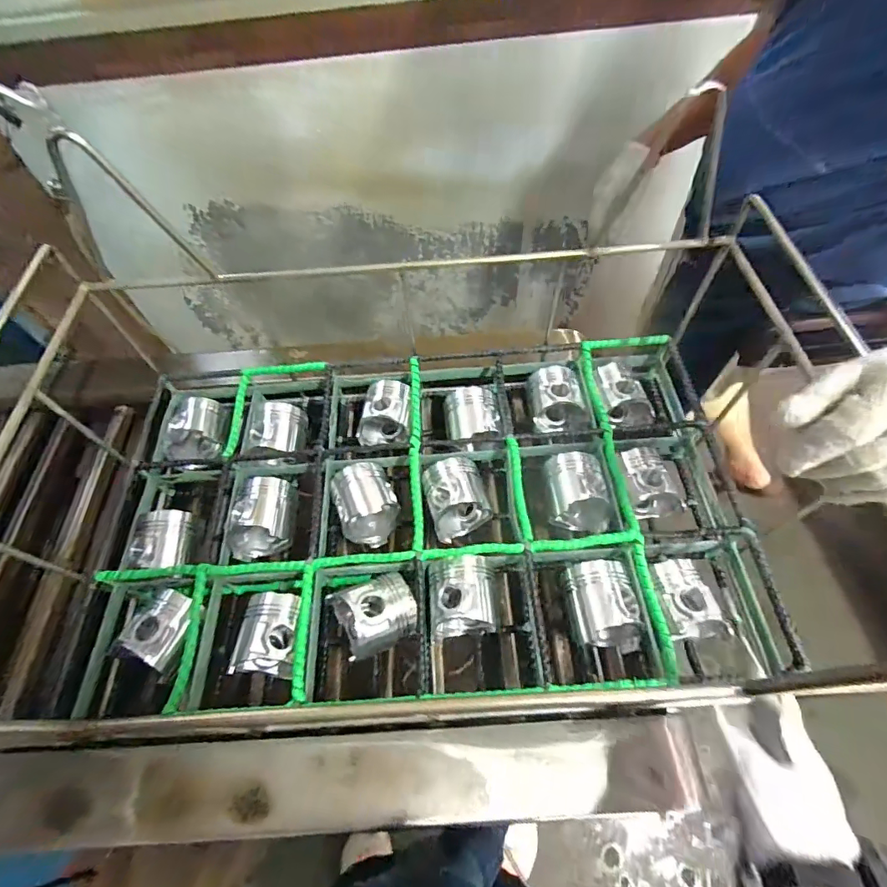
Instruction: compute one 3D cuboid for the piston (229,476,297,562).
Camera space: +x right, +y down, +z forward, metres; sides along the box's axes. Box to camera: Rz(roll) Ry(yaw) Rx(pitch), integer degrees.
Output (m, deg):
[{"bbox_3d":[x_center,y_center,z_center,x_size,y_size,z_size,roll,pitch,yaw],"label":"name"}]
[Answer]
[{"bbox_3d":[-0.246,0.099,0.639,0.075,0.062,0.105,-5,58,1],"label":"piston"}]

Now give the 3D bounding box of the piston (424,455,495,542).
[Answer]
[{"bbox_3d":[0.019,0.073,0.643,0.082,0.070,0.105,-10,58,-2],"label":"piston"}]

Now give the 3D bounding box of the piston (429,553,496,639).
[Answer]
[{"bbox_3d":[0.026,0.193,0.581,0.081,0.087,0.089,-6,58,1],"label":"piston"}]

